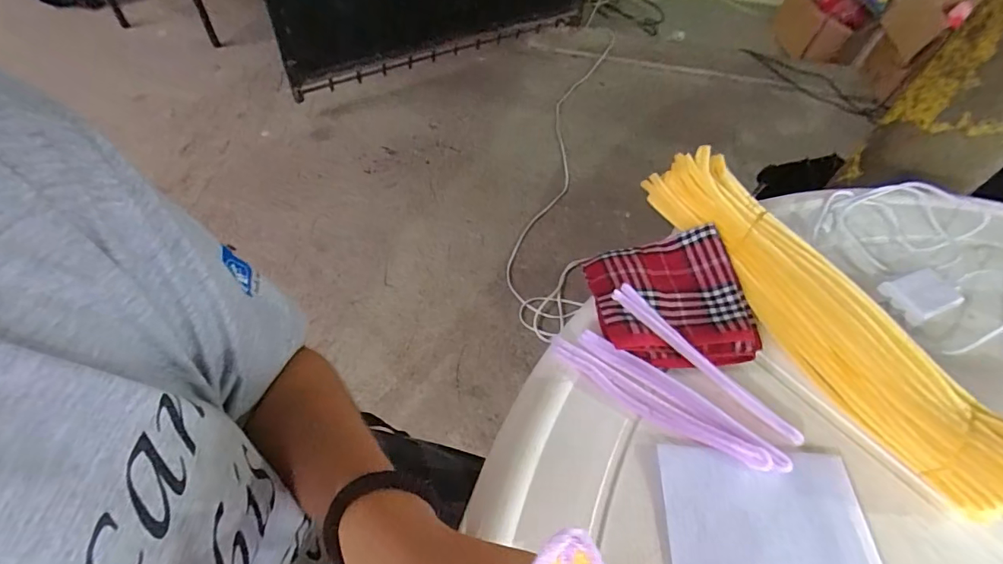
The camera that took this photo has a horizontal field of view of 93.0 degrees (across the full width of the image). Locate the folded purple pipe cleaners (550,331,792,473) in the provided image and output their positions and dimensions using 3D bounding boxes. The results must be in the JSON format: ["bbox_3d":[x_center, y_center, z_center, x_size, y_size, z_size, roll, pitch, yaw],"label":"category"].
[{"bbox_3d":[0.106,0.076,0.310,0.153,0.012,0.033,26,55,14],"label":"folded purple pipe cleaners"}]

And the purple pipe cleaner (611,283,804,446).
[{"bbox_3d":[0.136,0.053,0.318,0.145,0.024,0.012,37,59,21],"label":"purple pipe cleaner"}]

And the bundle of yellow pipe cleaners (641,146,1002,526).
[{"bbox_3d":[0.217,0.016,0.338,0.060,0.055,0.299,-25,59,-22],"label":"bundle of yellow pipe cleaners"}]

